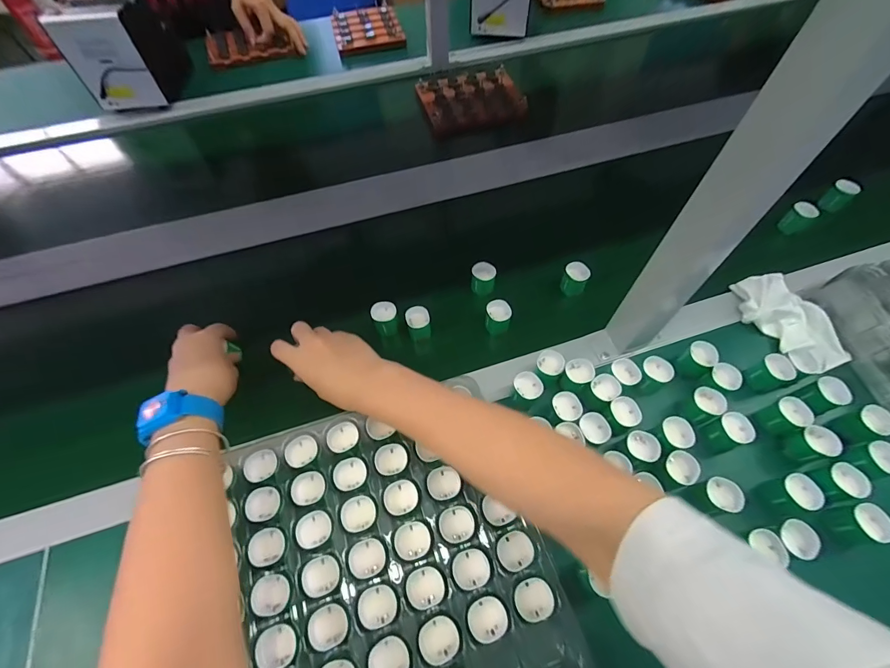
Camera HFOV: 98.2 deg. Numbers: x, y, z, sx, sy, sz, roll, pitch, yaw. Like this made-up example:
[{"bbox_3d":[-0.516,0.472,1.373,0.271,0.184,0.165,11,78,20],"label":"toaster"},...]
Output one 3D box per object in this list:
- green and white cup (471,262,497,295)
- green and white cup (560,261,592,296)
[{"bbox_3d":[0.050,-0.072,0.504,0.031,0.034,0.029,0,60,0],"label":"green and white cup"},{"bbox_3d":[0.170,-0.073,0.506,0.032,0.039,0.028,20,62,11],"label":"green and white cup"}]

